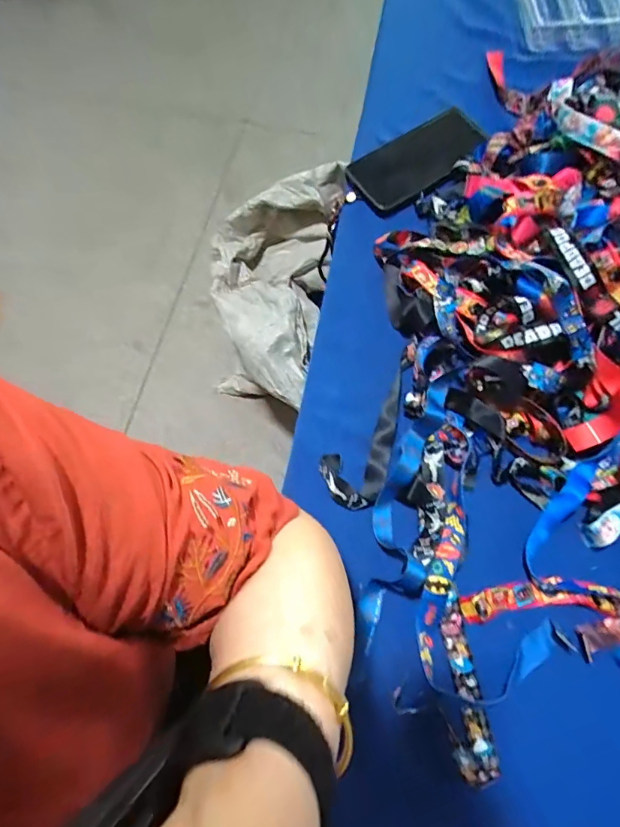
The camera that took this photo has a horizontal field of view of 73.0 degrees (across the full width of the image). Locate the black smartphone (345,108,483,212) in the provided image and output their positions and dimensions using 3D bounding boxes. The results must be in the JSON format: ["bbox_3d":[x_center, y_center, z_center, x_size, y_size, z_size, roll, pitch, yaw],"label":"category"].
[{"bbox_3d":[0.115,-0.281,0.462,0.135,0.015,0.069,-30,83,8],"label":"black smartphone"}]

